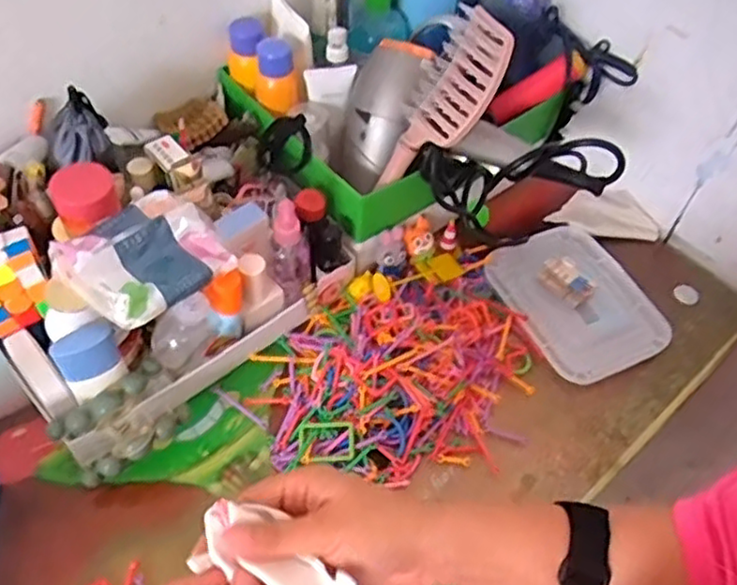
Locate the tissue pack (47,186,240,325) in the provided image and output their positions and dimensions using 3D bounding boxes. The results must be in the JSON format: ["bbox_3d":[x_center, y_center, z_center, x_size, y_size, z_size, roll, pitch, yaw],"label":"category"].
[{"bbox_3d":[-0.172,-0.029,0.529,0.088,0.040,0.109,33,57,19],"label":"tissue pack"}]

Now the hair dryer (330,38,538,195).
[{"bbox_3d":[0.056,-0.142,0.654,0.186,0.128,0.089,32,57,19],"label":"hair dryer"}]

